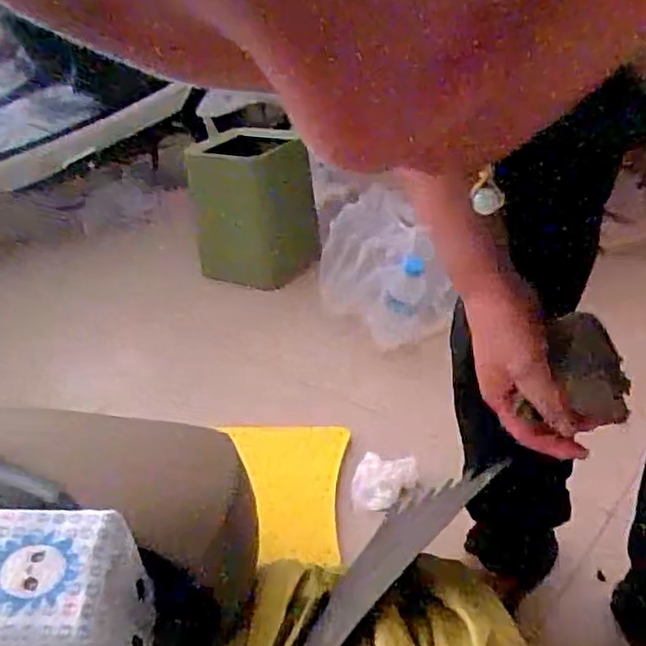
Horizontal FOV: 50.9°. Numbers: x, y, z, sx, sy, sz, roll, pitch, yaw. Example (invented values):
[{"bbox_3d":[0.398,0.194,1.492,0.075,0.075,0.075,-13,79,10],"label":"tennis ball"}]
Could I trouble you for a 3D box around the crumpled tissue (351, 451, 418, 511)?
[{"bbox_3d":[0.087,0.224,0.960,0.093,0.038,0.092,-3,30,6],"label":"crumpled tissue"}]

